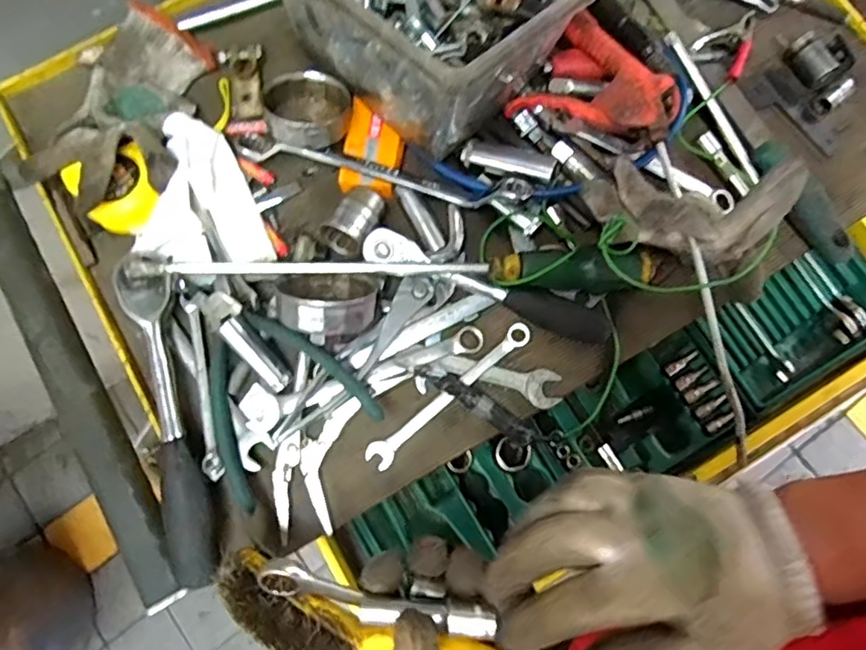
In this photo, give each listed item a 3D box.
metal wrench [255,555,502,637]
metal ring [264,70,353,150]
[{"bbox_3d":[-0.034,0.159,0.340,0.137,0.017,0.020,8,78,12],"label":"metal wrench"},{"bbox_3d":[-0.099,-0.173,0.467,0.068,0.036,0.068,-11,78,-1],"label":"metal ring"}]

